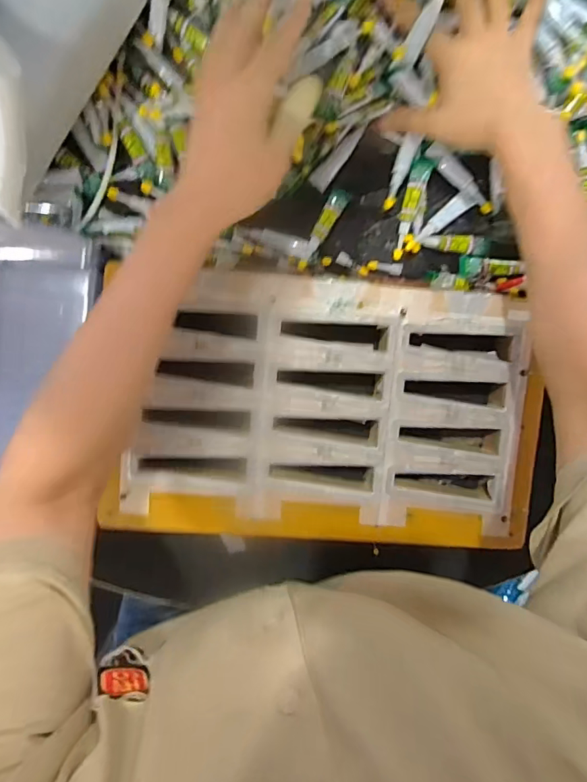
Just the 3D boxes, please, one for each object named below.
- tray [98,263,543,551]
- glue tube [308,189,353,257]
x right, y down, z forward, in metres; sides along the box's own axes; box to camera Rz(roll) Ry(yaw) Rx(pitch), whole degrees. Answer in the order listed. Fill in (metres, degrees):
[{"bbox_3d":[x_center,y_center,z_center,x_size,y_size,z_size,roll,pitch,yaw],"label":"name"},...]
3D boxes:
[{"bbox_3d":[0.036,0.019,0.414,0.351,0.040,0.223,4,97,-6],"label":"tray"},{"bbox_3d":[0.028,-0.149,0.409,0.017,0.008,0.064,31,94,-6],"label":"glue tube"}]

